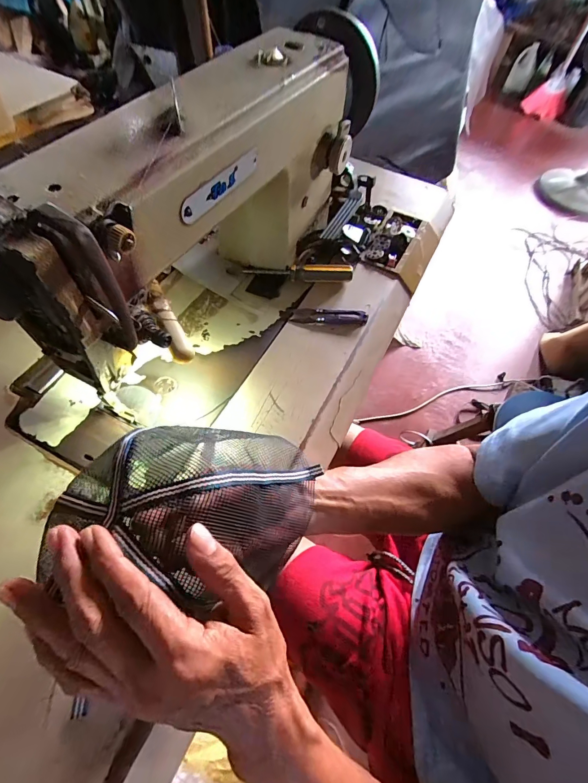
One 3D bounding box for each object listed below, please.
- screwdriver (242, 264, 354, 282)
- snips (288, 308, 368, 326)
[{"bbox_3d":[0.007,-0.165,0.488,0.146,0.023,0.016,2,59,-3],"label":"screwdriver"},{"bbox_3d":[0.045,-0.096,0.461,0.096,0.007,0.025,4,59,-2],"label":"snips"}]

